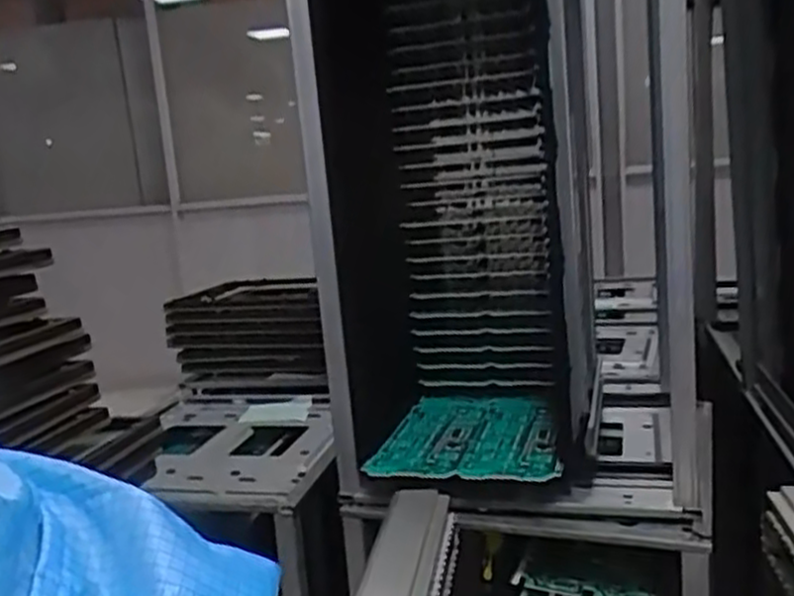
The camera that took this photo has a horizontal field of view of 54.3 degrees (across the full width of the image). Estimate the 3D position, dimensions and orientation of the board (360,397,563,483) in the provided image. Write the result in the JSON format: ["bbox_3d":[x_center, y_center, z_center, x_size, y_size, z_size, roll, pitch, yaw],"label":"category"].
[{"bbox_3d":[0.077,0.132,0.748,0.165,0.009,0.197,-2,12,19],"label":"board"}]

